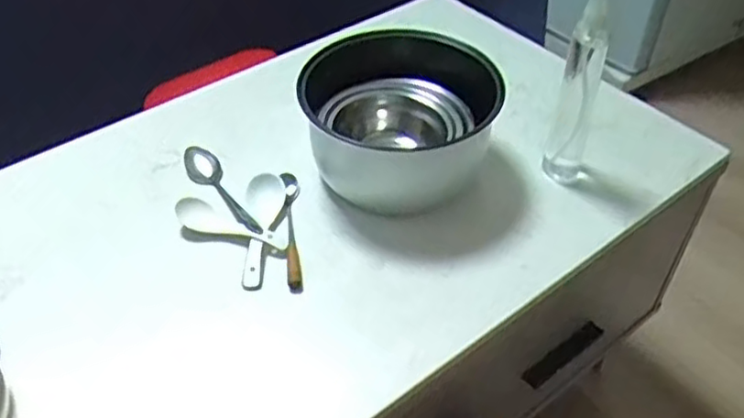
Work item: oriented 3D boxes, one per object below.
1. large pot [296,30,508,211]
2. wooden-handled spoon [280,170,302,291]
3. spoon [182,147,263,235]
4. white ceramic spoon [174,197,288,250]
[{"bbox_3d":[0.023,-0.083,0.696,0.190,0.128,0.162,7,45,7],"label":"large pot"},{"bbox_3d":[-0.077,0.017,0.672,0.017,0.017,0.144,-6,45,-6],"label":"wooden-handled spoon"},{"bbox_3d":[-0.153,-0.024,0.709,0.030,0.016,0.153,-32,53,-28],"label":"spoon"},{"bbox_3d":[-0.141,0.018,0.672,0.119,0.013,0.034,21,49,20],"label":"white ceramic spoon"}]

